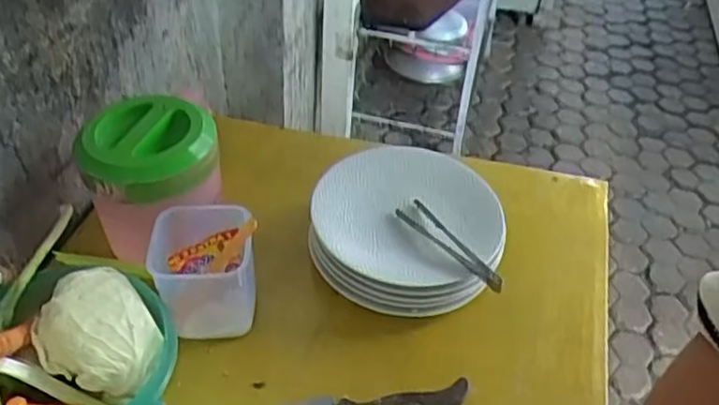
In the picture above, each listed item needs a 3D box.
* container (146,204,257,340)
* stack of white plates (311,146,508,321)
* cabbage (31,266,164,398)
[{"bbox_3d":[-0.150,0.073,0.677,0.092,0.128,0.086,-2,43,-8],"label":"container"},{"bbox_3d":[0.050,0.029,0.744,0.196,0.068,0.187,4,43,-1],"label":"stack of white plates"},{"bbox_3d":[-0.223,0.109,0.586,0.091,0.057,0.098,3,43,-3],"label":"cabbage"}]

